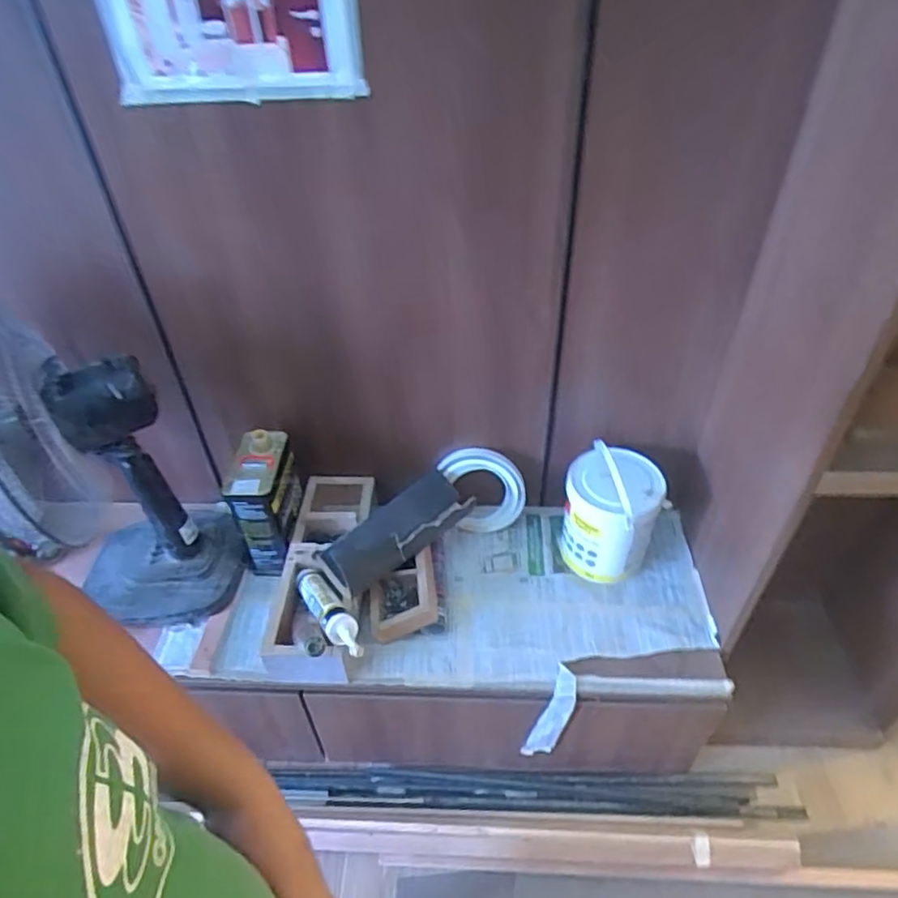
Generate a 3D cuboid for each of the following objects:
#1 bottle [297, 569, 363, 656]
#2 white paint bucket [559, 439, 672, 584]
[{"bbox_3d":[-0.202,0.271,1.061,0.054,0.047,0.269,-25,28,-22],"label":"bottle"},{"bbox_3d":[0.307,0.120,1.195,0.176,0.244,0.158,10,43,14],"label":"white paint bucket"}]

